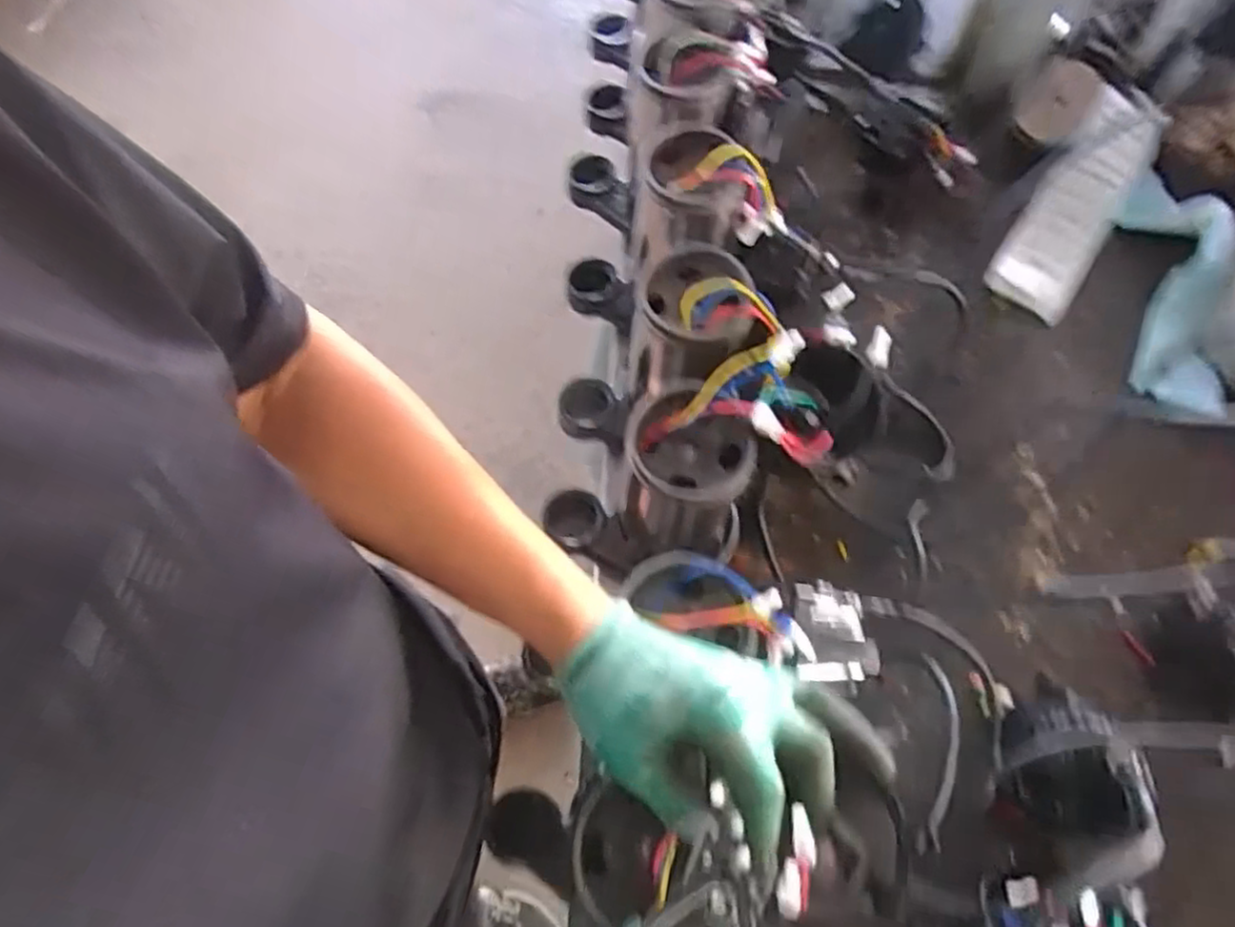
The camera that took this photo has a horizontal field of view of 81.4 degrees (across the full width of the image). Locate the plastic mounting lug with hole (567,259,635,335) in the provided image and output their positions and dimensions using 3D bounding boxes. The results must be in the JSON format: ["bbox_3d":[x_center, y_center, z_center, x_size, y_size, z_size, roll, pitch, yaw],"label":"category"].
[{"bbox_3d":[-0.012,-0.177,0.750,0.089,0.052,0.050,34,70,14],"label":"plastic mounting lug with hole"}]

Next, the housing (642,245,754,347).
[{"bbox_3d":[0.061,-0.125,0.578,0.086,0.049,0.092,0,66,0],"label":"housing"}]

